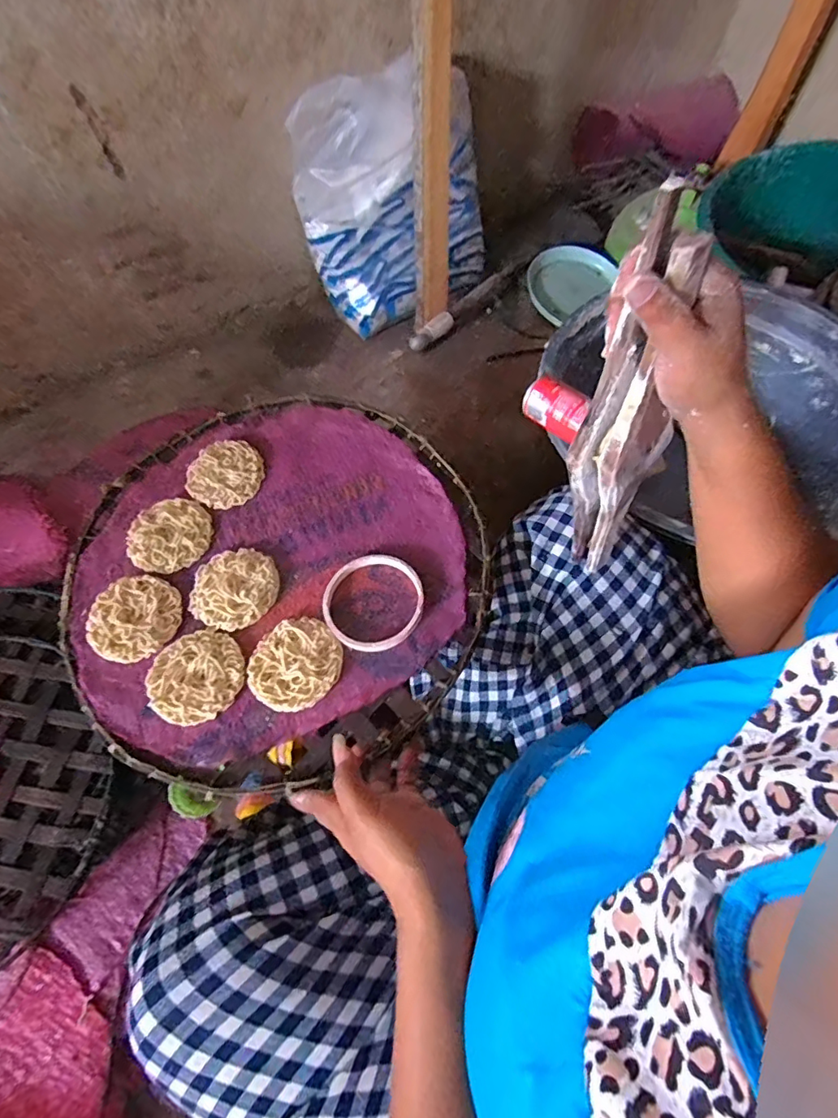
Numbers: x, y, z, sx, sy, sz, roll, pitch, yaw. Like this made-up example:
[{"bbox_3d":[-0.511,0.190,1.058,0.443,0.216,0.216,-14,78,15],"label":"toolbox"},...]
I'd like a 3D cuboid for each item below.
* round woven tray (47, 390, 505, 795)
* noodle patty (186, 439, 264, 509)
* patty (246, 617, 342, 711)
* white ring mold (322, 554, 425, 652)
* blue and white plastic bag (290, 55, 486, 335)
[{"bbox_3d":[-0.130,0.005,0.479,0.365,0.022,0.361,0,64,0],"label":"round woven tray"},{"bbox_3d":[-0.199,-0.088,0.534,0.072,0.010,0.076,-1,62,2],"label":"noodle patty"},{"bbox_3d":[-0.104,0.086,0.433,0.073,0.012,0.076,-1,62,2],"label":"patty"},{"bbox_3d":[-0.039,0.037,0.459,0.090,0.016,0.088,-30,65,-13],"label":"white ring mold"},{"bbox_3d":[-0.030,-0.544,0.803,0.278,0.301,0.156,-30,65,-14],"label":"blue and white plastic bag"}]

